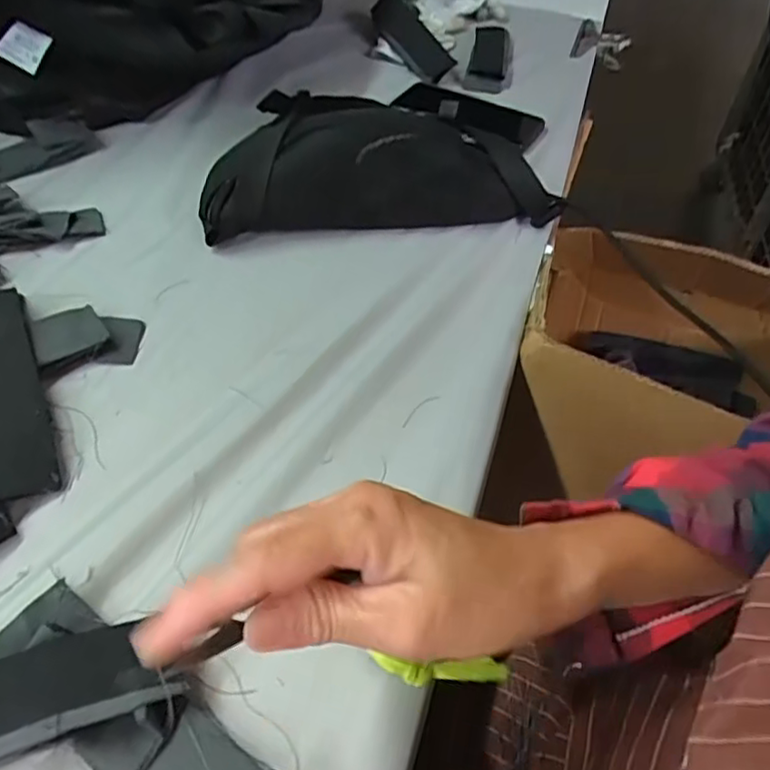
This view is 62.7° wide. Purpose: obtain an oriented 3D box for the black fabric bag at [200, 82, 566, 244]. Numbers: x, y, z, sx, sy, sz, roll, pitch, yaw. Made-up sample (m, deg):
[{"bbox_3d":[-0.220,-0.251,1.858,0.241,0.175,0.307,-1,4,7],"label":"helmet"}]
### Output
[{"bbox_3d":[-0.010,-0.204,0.574,0.303,0.080,0.136,-5,50,-8],"label":"black fabric bag"}]

